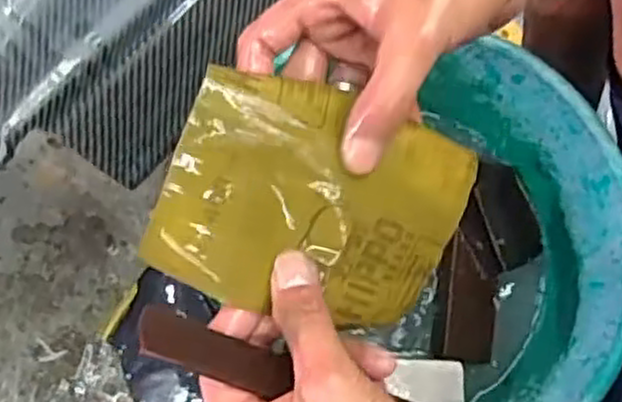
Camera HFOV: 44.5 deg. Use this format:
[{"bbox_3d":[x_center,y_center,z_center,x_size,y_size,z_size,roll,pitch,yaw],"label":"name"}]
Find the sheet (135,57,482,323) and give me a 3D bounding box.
[{"bbox_3d":[0.004,0.001,0.344,0.135,0.011,0.101,20,87,-21],"label":"sheet"}]

